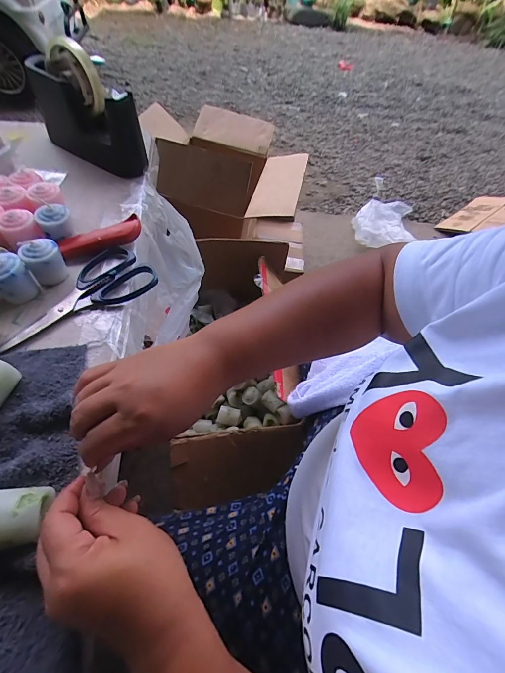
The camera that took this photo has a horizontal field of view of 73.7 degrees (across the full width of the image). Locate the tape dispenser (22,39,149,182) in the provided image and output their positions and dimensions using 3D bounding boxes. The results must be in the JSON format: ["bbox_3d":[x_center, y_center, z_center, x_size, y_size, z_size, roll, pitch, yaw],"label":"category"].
[{"bbox_3d":[-0.241,-0.330,0.487,0.172,0.129,0.064,35,59,18],"label":"tape dispenser"}]

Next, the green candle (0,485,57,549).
[{"bbox_3d":[-0.162,0.123,0.229,0.043,0.034,0.035,-6,56,-10],"label":"green candle"}]

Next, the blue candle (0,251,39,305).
[{"bbox_3d":[-0.253,-0.061,0.348,0.036,0.047,0.034,-36,66,-26],"label":"blue candle"}]

